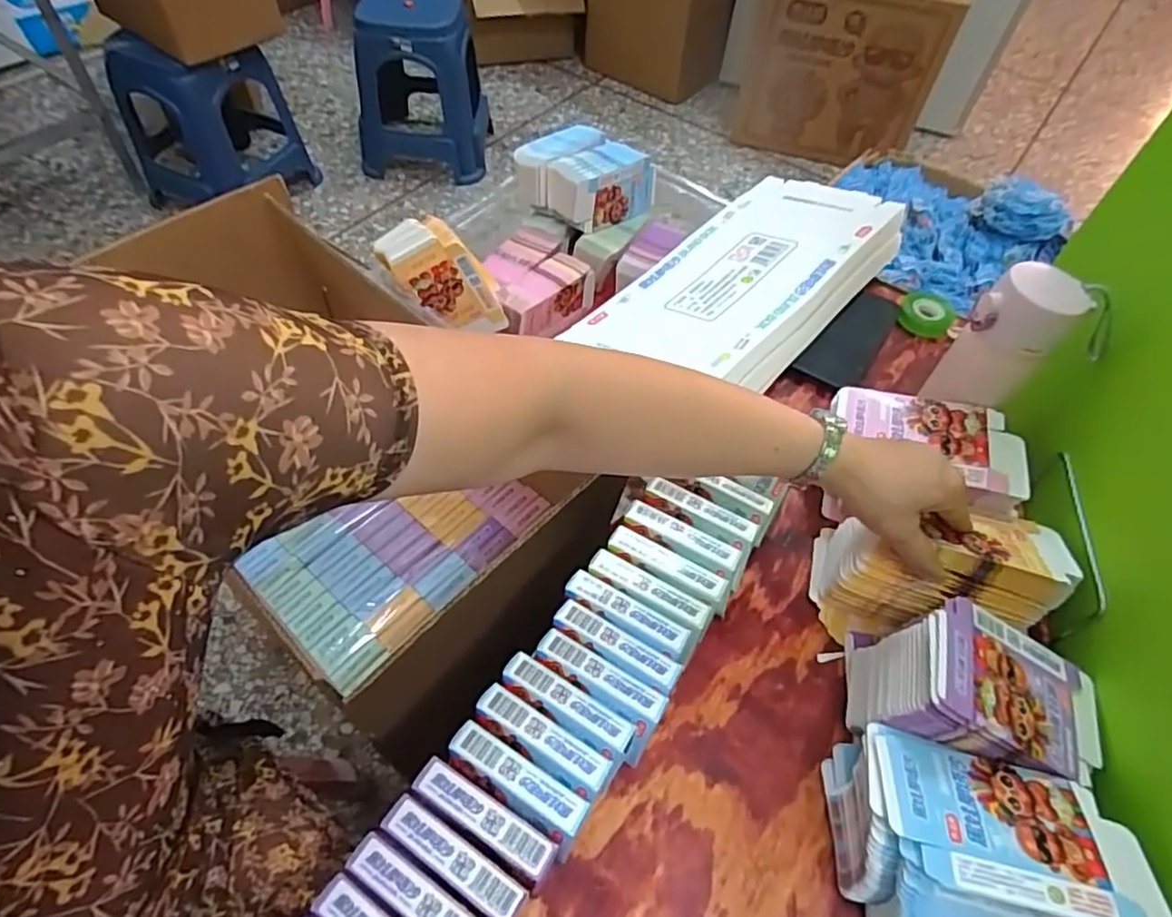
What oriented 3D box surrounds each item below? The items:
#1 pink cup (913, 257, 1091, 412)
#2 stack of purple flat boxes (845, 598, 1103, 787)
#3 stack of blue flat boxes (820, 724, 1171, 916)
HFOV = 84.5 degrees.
[{"bbox_3d":[0.337,-0.073,0.558,0.071,0.184,0.061,21,56,11],"label":"pink cup"},{"bbox_3d":[0.271,0.167,0.448,0.149,0.105,0.088,16,55,7],"label":"stack of purple flat boxes"},{"bbox_3d":[0.241,0.242,0.401,0.152,0.089,0.108,11,55,4],"label":"stack of blue flat boxes"}]

